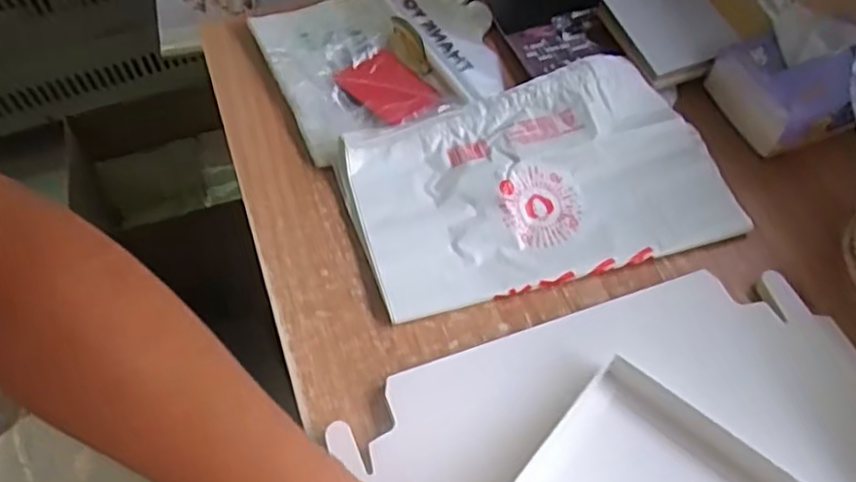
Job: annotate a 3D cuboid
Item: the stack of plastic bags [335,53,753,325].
[{"bbox_3d":[0.093,-0.050,0.595,0.311,0.038,0.192,-17,60,-11],"label":"stack of plastic bags"}]

